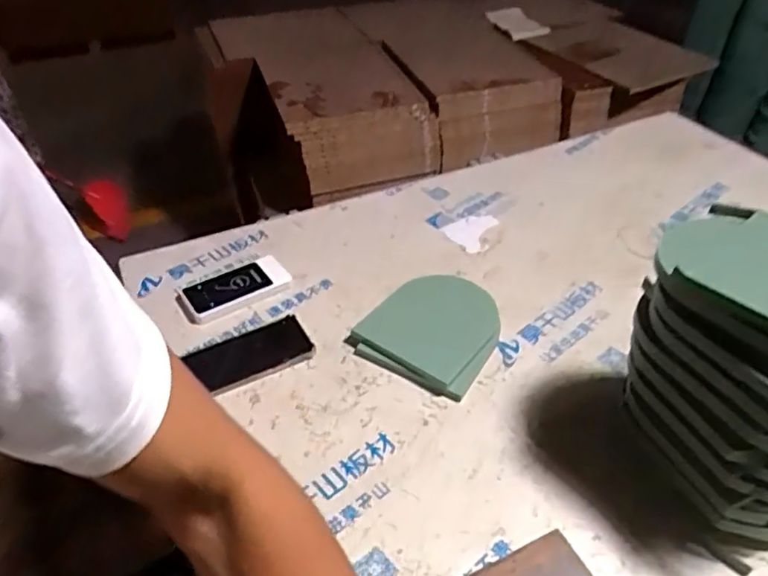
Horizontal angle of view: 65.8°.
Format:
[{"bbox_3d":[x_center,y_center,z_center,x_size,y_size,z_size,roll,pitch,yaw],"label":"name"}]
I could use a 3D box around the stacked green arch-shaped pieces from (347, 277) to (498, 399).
[{"bbox_3d":[0.064,0.048,0.767,0.162,0.032,0.168,23,47,25],"label":"stacked green arch-shaped pieces"}]

